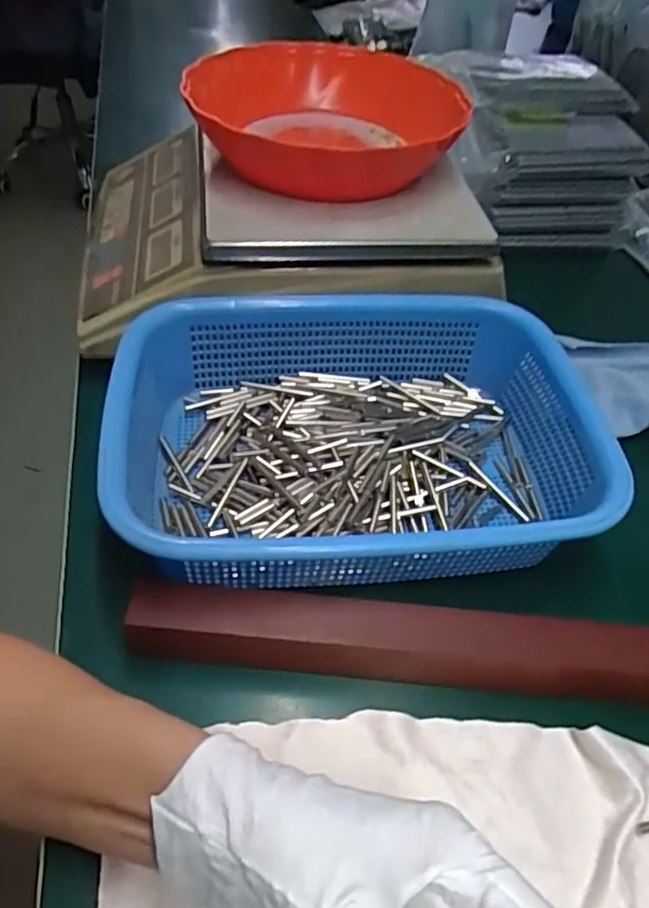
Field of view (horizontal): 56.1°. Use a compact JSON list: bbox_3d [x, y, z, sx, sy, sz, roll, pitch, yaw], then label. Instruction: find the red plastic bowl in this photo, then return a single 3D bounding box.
[{"bbox_3d":[-0.002,-0.255,0.469,0.197,0.055,0.196,1,49,-2],"label":"red plastic bowl"}]

